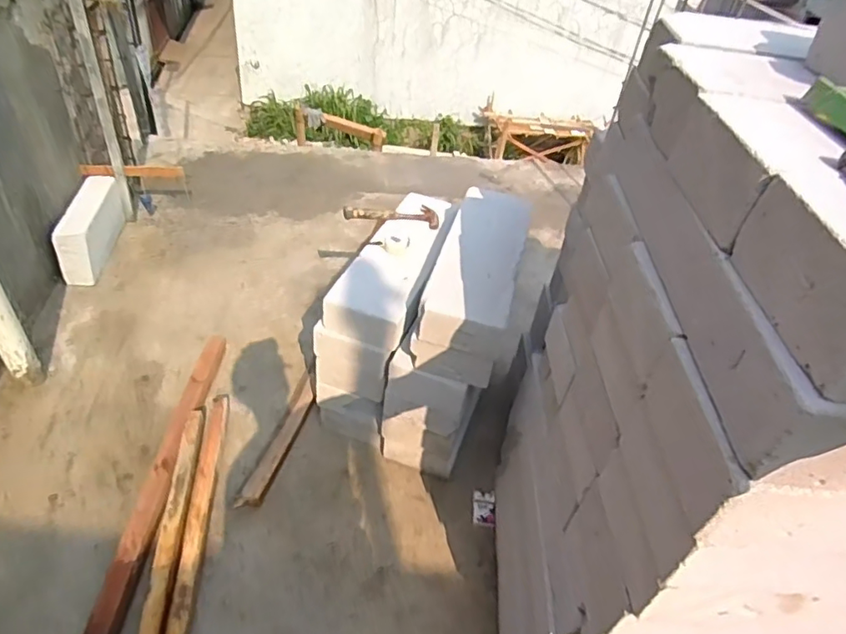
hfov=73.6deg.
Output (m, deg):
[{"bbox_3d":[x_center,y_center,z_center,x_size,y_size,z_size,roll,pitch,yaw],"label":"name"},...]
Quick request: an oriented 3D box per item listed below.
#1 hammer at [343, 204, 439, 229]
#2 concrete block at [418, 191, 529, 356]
[{"bbox_3d":[-0.095,-0.313,1.703,0.284,0.044,0.094,6,41,-4],"label":"hammer"},{"bbox_3d":[0.147,-0.111,1.505,0.196,0.197,0.587,14,40,8],"label":"concrete block"}]

